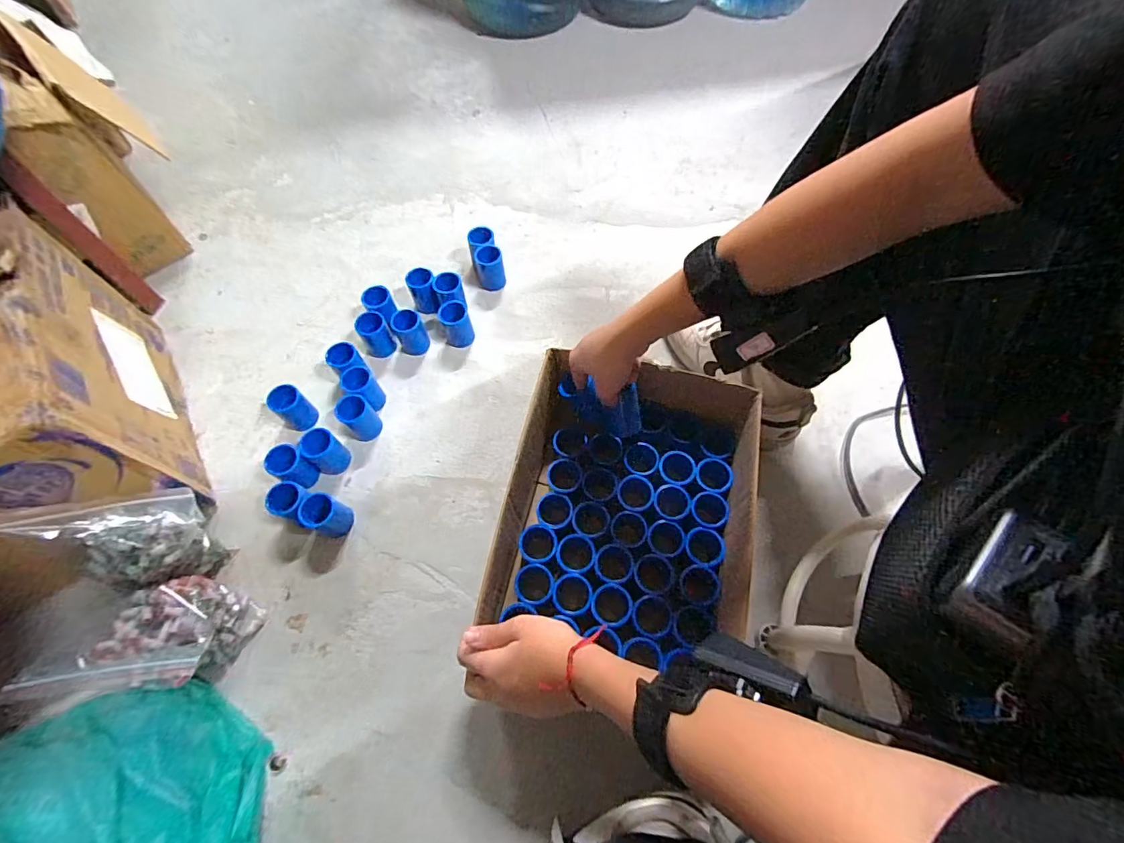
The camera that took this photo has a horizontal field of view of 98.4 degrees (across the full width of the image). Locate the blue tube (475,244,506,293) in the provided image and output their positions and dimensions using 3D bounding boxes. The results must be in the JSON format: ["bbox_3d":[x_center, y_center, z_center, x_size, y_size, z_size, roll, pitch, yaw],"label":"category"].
[{"bbox_3d":[-0.104,-0.222,0.705,0.038,0.056,0.037,0,61,0],"label":"blue tube"}]

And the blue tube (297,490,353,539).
[{"bbox_3d":[-0.267,0.107,0.551,0.043,0.045,0.039,21,64,11],"label":"blue tube"}]

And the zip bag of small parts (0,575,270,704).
[{"bbox_3d":[-0.383,0.200,0.462,0.138,0.125,0.096,-5,63,-3],"label":"zip bag of small parts"}]

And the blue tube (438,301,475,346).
[{"bbox_3d":[-0.142,-0.132,0.657,0.041,0.050,0.042,-17,65,-9],"label":"blue tube"}]

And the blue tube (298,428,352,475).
[{"bbox_3d":[-0.283,0.037,0.579,0.039,0.054,0.036,0,61,0],"label":"blue tube"}]

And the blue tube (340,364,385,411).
[{"bbox_3d":[-0.253,-0.040,0.622,0.039,0.053,0.045,-34,68,-16],"label":"blue tube"}]

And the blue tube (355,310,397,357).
[{"bbox_3d":[-0.251,-0.116,0.656,0.036,0.057,0.038,0,61,0],"label":"blue tube"}]

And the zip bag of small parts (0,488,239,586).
[{"bbox_3d":[-0.411,0.117,0.476,0.102,0.162,0.073,-29,67,-14],"label":"zip bag of small parts"}]

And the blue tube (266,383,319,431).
[{"bbox_3d":[-0.332,-0.016,0.603,0.040,0.059,0.039,0,63,0],"label":"blue tube"}]

